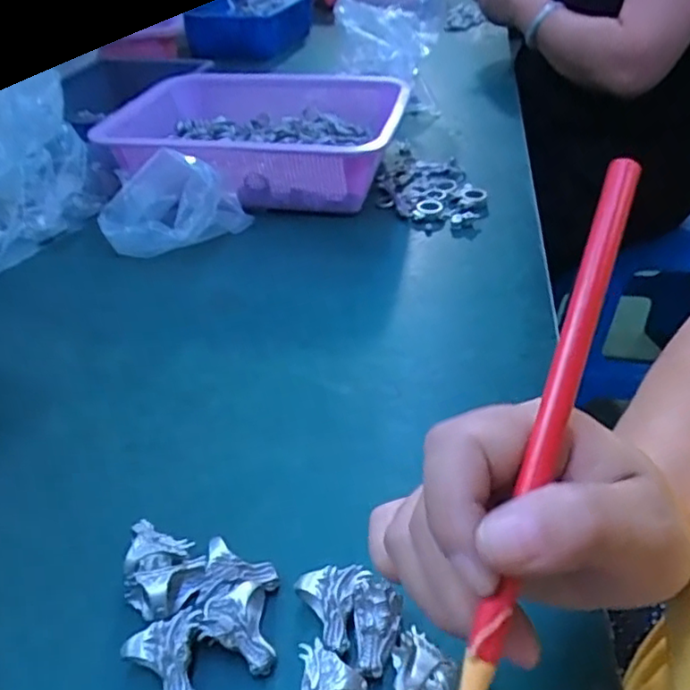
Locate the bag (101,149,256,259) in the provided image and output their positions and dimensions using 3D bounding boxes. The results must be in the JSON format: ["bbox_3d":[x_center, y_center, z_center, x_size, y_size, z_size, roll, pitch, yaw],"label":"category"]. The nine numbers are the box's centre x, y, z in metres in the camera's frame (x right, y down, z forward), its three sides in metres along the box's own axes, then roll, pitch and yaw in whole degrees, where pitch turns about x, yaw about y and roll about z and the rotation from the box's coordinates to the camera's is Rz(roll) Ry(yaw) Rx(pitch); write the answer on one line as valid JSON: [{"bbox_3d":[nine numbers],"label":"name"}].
[{"bbox_3d":[-0.162,-0.125,0.566,0.132,0.087,0.057,-3,38,1],"label":"bag"}]

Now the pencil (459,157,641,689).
[{"bbox_3d":[0.060,0.021,0.177,0.010,0.006,0.168,16,78,23],"label":"pencil"}]

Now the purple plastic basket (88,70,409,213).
[{"bbox_3d":[-0.083,-0.211,0.631,0.283,0.084,0.200,6,38,12],"label":"purple plastic basket"}]

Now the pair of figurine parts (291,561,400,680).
[{"bbox_3d":[0.005,0.125,0.285,0.036,0.027,0.048,-19,40,-19],"label":"pair of figurine parts"}]

